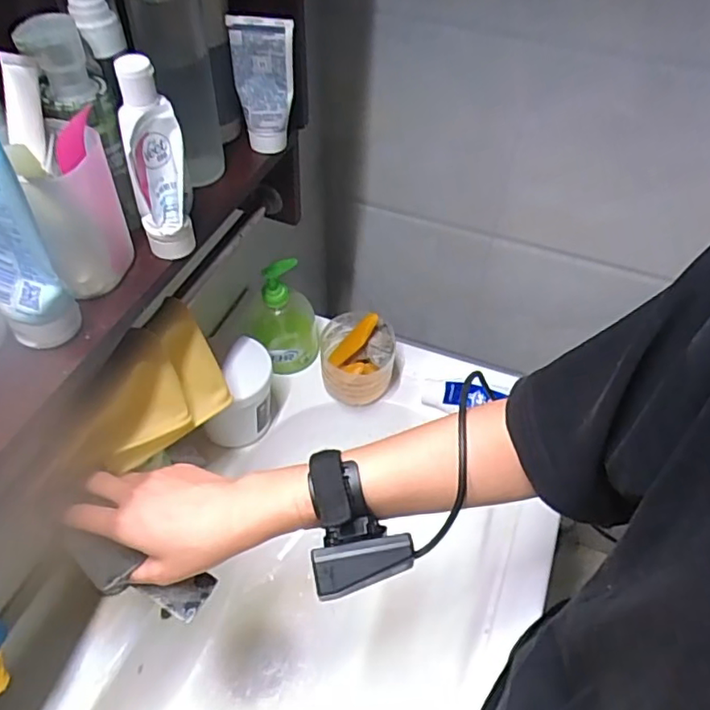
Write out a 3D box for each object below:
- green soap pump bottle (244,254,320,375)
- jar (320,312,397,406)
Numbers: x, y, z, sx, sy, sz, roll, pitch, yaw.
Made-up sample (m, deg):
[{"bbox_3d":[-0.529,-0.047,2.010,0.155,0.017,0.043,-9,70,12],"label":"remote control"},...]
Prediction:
[{"bbox_3d":[-0.090,-0.044,0.733,0.086,0.163,0.068,-5,50,-7],"label":"green soap pump bottle"},{"bbox_3d":[0.003,-0.001,0.728,0.087,0.124,0.088,1,49,-1],"label":"jar"}]

